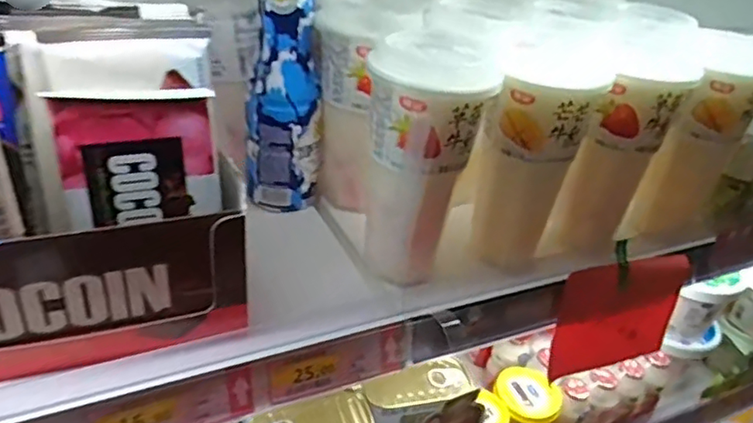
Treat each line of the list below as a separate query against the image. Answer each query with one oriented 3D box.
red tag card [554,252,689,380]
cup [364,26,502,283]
[{"bbox_3d":[0.214,0.088,0.522,0.138,0.101,0.007,-6,21,-24],"label":"red tag card"},{"bbox_3d":[0.038,-0.039,0.430,0.077,0.162,0.100,8,30,9],"label":"cup"}]

